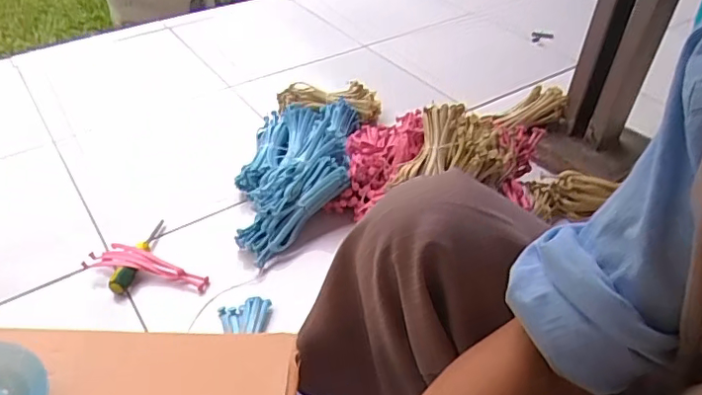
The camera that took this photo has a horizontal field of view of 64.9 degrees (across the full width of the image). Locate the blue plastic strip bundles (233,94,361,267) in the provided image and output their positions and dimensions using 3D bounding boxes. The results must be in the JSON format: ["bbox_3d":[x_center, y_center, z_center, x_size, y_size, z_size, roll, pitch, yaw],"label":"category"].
[{"bbox_3d":[-0.098,-0.051,1.013,0.201,0.123,0.388,3,41,3],"label":"blue plastic strip bundles"}]

